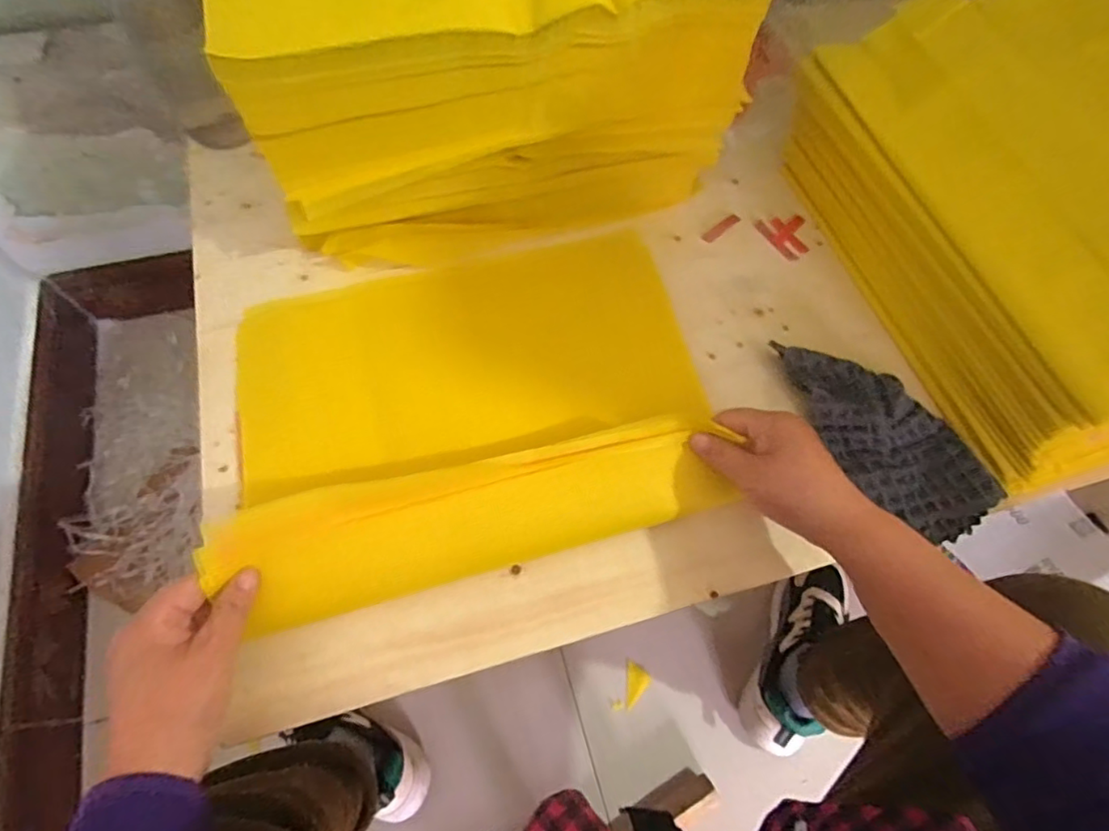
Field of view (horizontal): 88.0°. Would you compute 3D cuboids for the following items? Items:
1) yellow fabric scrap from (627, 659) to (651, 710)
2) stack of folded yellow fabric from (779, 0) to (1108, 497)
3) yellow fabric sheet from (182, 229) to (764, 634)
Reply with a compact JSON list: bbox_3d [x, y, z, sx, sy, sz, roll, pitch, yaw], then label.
[{"bbox_3d":[0.111,0.354,0.753,0.031,0.004,0.056,5,65,-1],"label":"yellow fabric scrap"},{"bbox_3d":[0.455,-0.168,0.466,0.413,0.152,0.370,-11,67,-8],"label":"stack of folded yellow fabric"},{"bbox_3d":[-0.062,-0.023,0.440,0.355,0.060,0.270,-13,67,-9],"label":"yellow fabric sheet"}]

